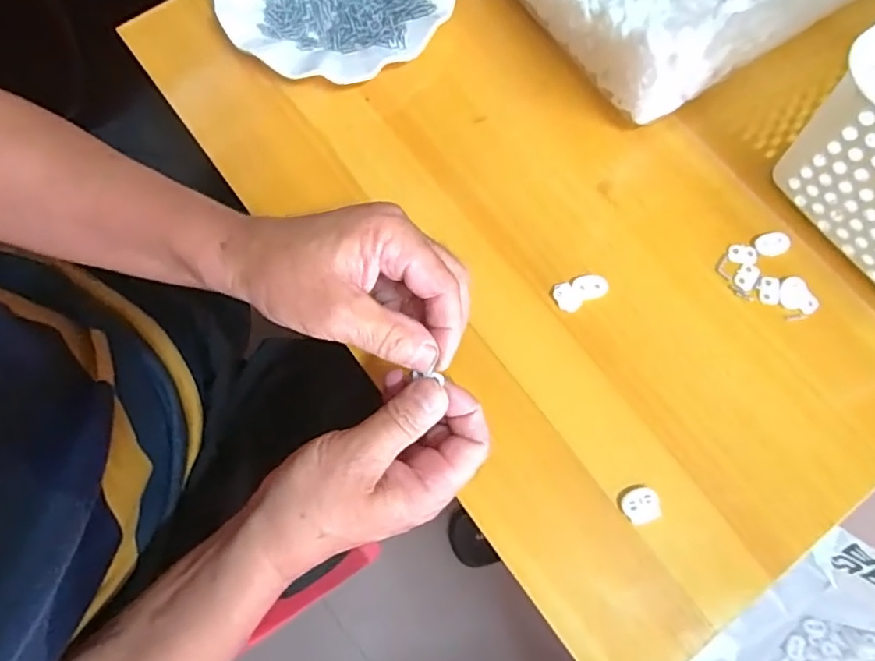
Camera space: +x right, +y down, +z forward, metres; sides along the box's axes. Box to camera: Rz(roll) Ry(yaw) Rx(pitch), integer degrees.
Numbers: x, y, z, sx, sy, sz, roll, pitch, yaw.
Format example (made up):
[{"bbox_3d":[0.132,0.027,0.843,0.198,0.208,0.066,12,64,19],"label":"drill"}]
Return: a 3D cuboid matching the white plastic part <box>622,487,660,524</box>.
[{"bbox_3d":[0.123,0.107,0.345,0.021,0.007,0.020,-10,74,-3],"label":"white plastic part"}]

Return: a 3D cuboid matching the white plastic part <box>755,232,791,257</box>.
[{"bbox_3d":[0.233,-0.060,0.394,0.023,0.004,0.016,-11,74,-4],"label":"white plastic part"}]

